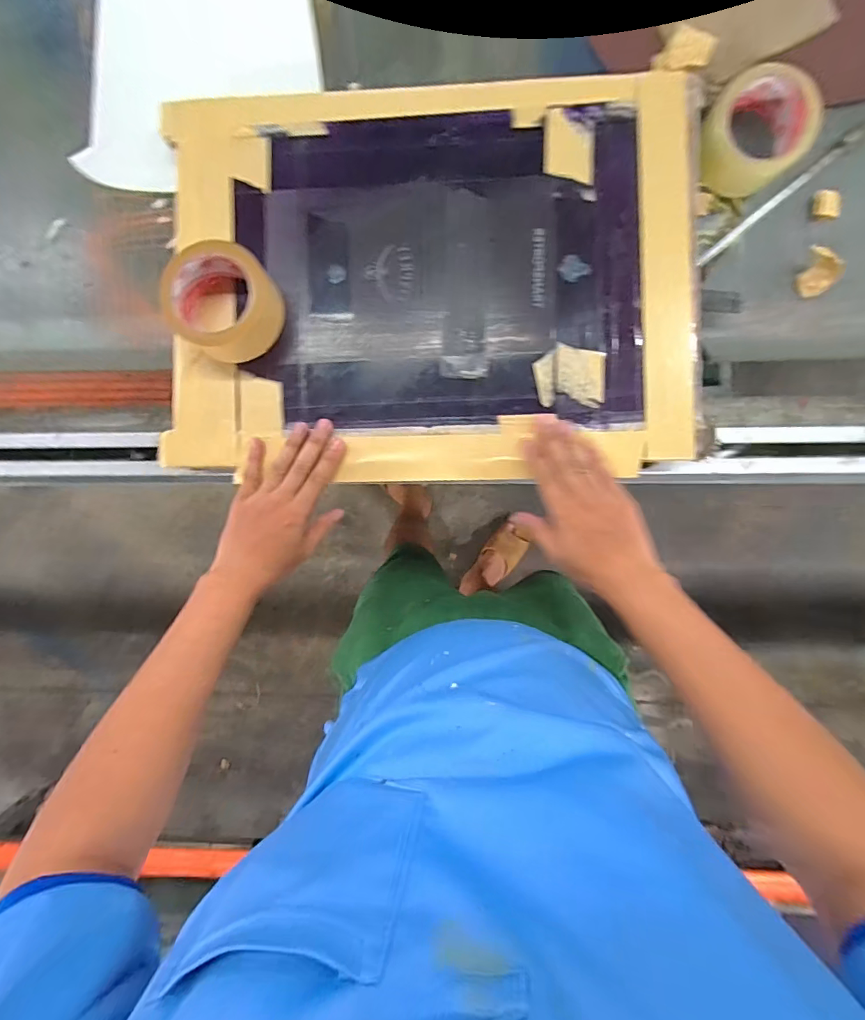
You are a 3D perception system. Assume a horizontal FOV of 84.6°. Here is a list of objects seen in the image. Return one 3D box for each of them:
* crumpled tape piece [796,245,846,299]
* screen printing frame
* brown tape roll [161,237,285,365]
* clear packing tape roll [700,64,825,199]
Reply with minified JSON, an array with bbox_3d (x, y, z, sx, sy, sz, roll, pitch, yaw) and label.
[{"bbox_3d":[0.420,-0.256,0.515,0.035,0.026,0.041,21,98,0],"label":"crumpled tape piece"},{"bbox_3d":[-0.001,-0.233,0.492,0.531,0.023,0.396,0,91,3],"label":"screen printing frame"},{"bbox_3d":[-0.210,-0.210,0.483,0.105,0.053,0.102,0,91,3],"label":"brown tape roll"},{"bbox_3d":[0.327,-0.386,0.487,0.098,0.058,0.098,0,97,3],"label":"clear packing tape roll"}]

